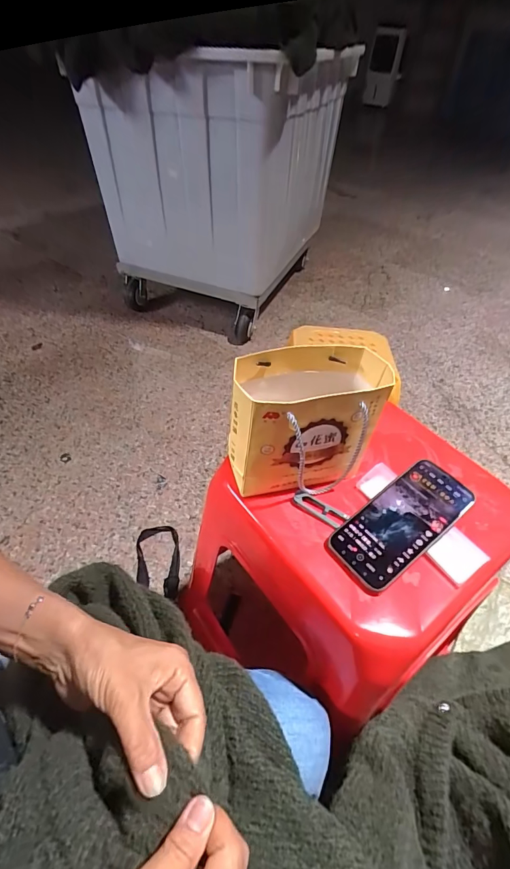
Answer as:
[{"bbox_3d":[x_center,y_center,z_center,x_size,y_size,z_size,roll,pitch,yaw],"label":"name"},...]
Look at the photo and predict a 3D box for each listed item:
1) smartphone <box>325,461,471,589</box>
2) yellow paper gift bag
[{"bbox_3d":[0.162,0.094,0.449,0.161,0.009,0.076,-35,55,-15],"label":"smartphone"},{"bbox_3d":[0.057,-0.014,0.471,0.173,0.149,0.095,-15,48,-19],"label":"yellow paper gift bag"}]

